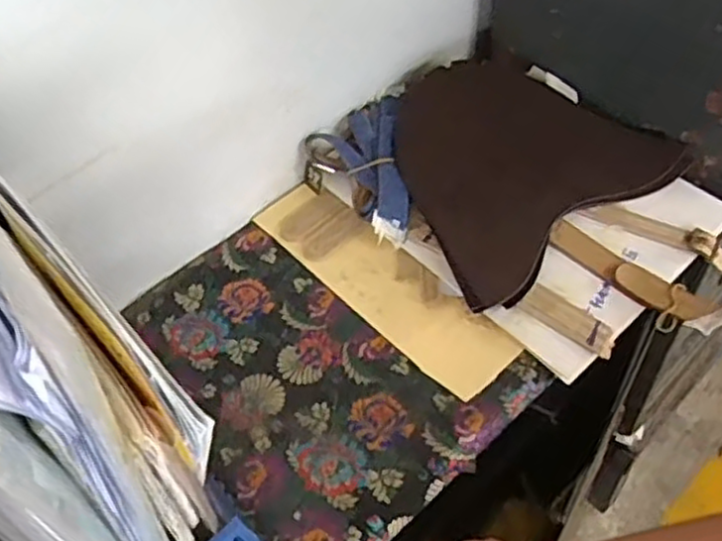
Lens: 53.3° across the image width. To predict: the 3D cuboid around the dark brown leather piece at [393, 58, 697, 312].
[{"bbox_3d":[0.146,-0.110,0.724,0.272,0.063,0.234,-35,58,-19],"label":"dark brown leather piece"}]

